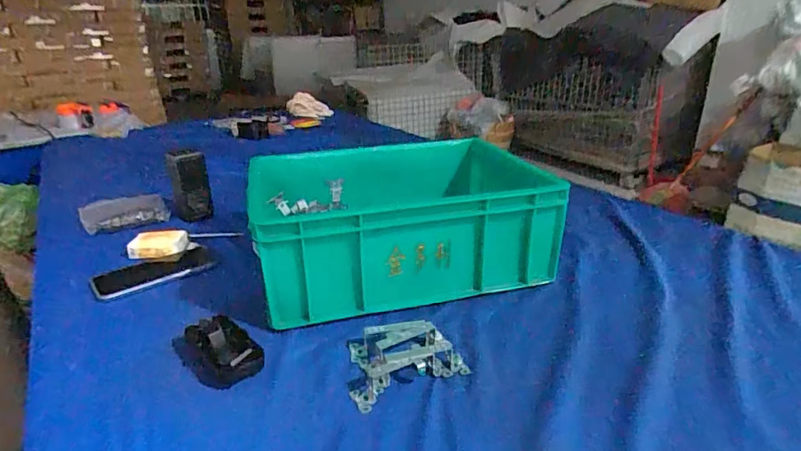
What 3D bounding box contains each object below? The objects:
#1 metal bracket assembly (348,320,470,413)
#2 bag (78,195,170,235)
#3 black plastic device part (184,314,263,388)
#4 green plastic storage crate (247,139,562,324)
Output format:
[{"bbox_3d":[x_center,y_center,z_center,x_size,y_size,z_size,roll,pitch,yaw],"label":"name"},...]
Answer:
[{"bbox_3d":[0.006,0.141,0.512,0.119,0.031,0.093,-4,24,-5],"label":"metal bracket assembly"},{"bbox_3d":[-0.530,-0.024,0.928,0.145,0.031,0.113,-16,27,-29],"label":"bag"},{"bbox_3d":[-0.197,0.138,0.529,0.098,0.031,0.059,20,32,41],"label":"black plastic device part"},{"bbox_3d":[-0.004,-0.015,0.734,0.403,0.149,0.310,-8,24,-14],"label":"green plastic storage crate"}]

